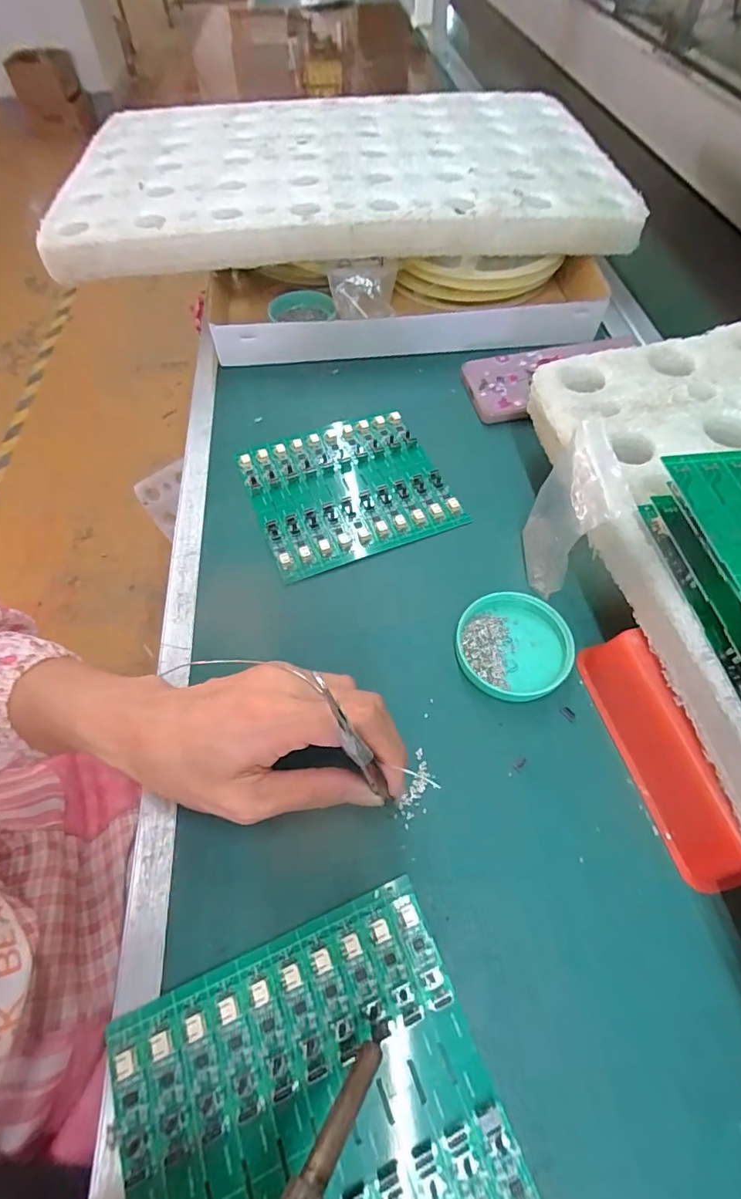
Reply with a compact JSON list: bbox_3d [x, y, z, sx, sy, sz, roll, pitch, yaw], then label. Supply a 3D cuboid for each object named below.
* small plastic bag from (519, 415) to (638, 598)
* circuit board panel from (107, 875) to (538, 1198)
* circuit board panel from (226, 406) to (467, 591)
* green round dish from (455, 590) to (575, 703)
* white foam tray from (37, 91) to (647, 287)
[{"bbox_3d":[0.117,-0.052,0.297,0.028,0.086,0.062,-3,58,-1],"label":"small plastic bag"},{"bbox_3d":[-0.020,0.206,0.189,0.136,0.006,0.131,-20,60,-13],"label":"circuit board panel"},{"bbox_3d":[-0.018,-0.084,0.372,0.136,0.007,0.128,-19,60,-11],"label":"circuit board panel"},{"bbox_3d":[0.085,0.027,0.297,0.066,0.010,0.064,0,58,1],"label":"green round dish"},{"bbox_3d":[-0.037,-0.465,0.534,0.545,0.035,0.347,-4,58,1],"label":"white foam tray"}]

